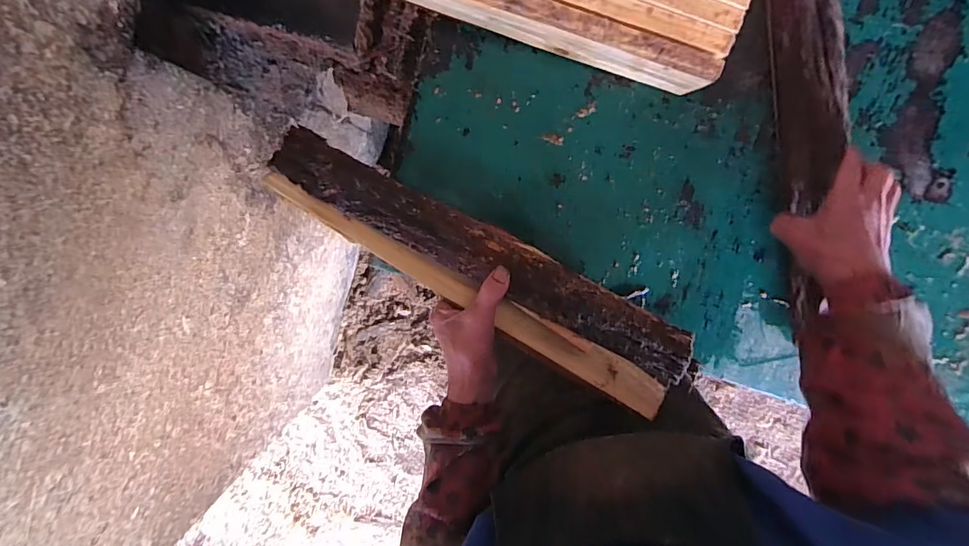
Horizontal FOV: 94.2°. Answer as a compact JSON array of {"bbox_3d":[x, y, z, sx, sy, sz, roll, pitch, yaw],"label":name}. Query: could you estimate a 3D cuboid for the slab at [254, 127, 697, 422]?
[{"bbox_3d":[-0.004,-0.002,0.498,0.492,0.046,0.102,30,98,-2],"label":"slab"}]

